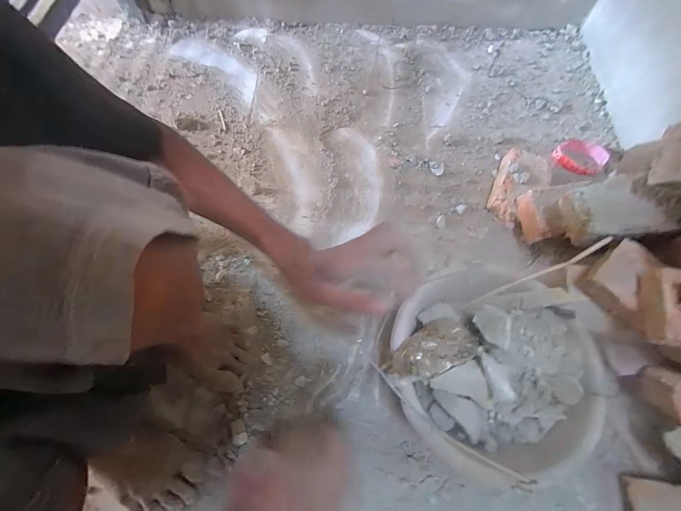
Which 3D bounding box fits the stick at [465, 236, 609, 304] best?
[{"bbox_3d":[0.253,0.023,0.416,0.175,0.012,0.010,-29,65,18],"label":"stick"}]

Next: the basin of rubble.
[{"bbox_3d":[0.180,0.136,0.387,0.230,0.083,0.221,0,66,0],"label":"basin of rubble"}]

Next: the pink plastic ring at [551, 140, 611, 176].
[{"bbox_3d":[0.505,-0.208,0.683,0.092,0.038,0.071,39,71,16],"label":"pink plastic ring"}]

